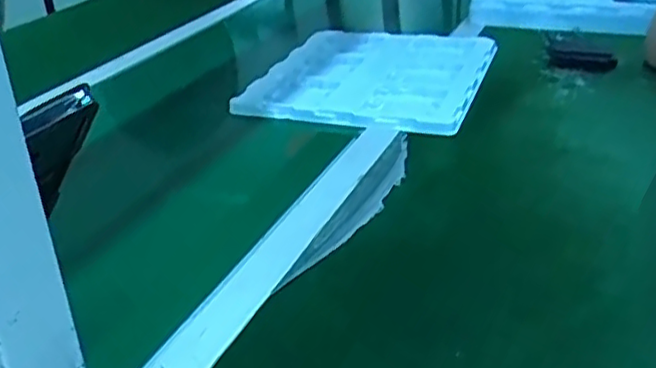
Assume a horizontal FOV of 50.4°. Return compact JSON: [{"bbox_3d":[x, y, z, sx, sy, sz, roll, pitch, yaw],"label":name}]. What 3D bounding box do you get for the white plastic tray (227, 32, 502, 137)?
[{"bbox_3d":[0.060,-0.141,0.895,0.269,0.025,0.289,8,31,20],"label":"white plastic tray"}]

